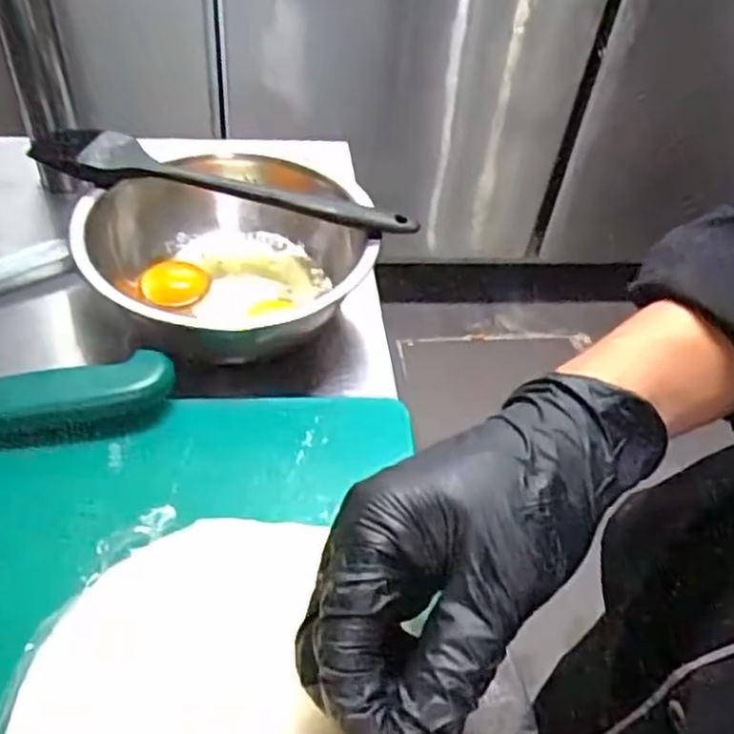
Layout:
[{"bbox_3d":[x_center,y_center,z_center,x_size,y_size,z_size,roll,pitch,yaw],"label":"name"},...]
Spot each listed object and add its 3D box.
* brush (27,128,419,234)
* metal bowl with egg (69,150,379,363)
[{"bbox_3d":[-0.091,-0.110,0.450,0.242,0.014,0.040,18,47,10],"label":"brush"},{"bbox_3d":[-0.088,-0.067,0.457,0.162,0.073,0.170,3,46,-4],"label":"metal bowl with egg"}]

